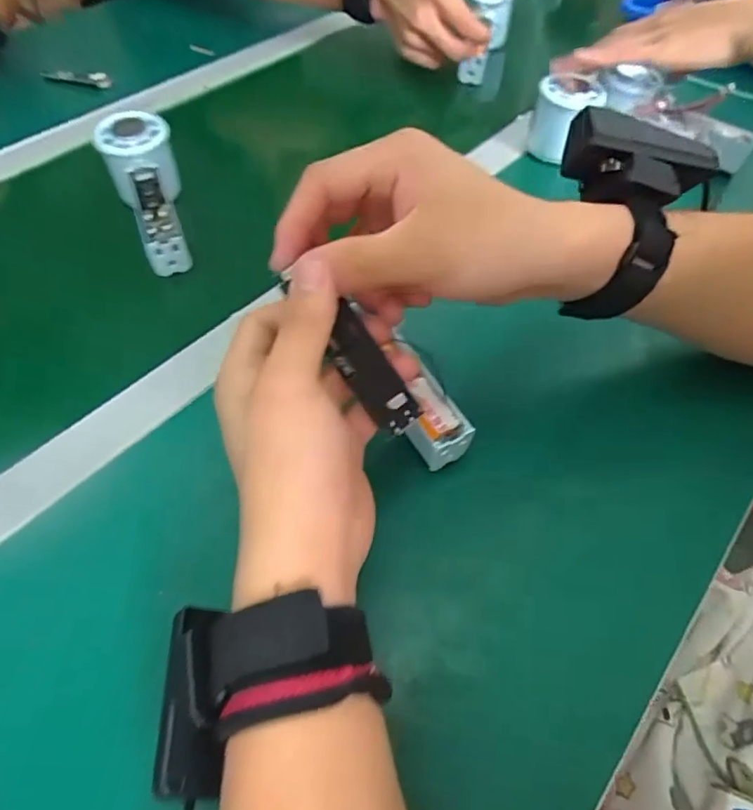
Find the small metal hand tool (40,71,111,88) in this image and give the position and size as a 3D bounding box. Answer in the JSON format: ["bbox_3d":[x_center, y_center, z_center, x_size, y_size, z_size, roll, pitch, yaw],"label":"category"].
[{"bbox_3d":[-0.348,-0.379,0.625,0.101,0.016,0.014,21,58,17],"label":"small metal hand tool"}]

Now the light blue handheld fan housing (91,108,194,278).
[{"bbox_3d":[-0.186,-0.170,0.451,0.054,0.052,0.146,-18,71,-9],"label":"light blue handheld fan housing"}]

